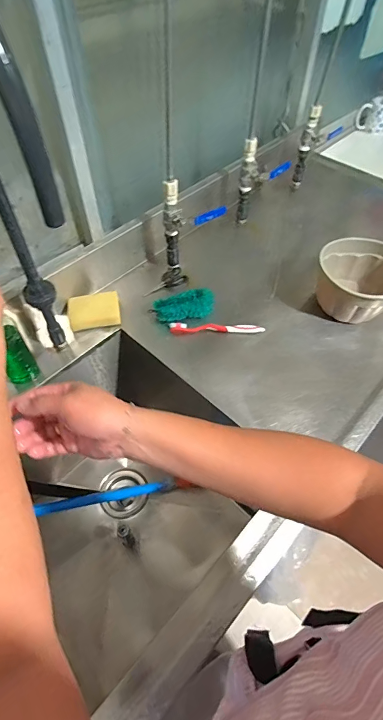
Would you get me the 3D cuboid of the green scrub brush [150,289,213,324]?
[{"bbox_3d":[-0.016,-0.111,0.789,0.130,0.031,0.053,-12,54,-9],"label":"green scrub brush"}]

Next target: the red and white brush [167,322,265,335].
[{"bbox_3d":[0.051,-0.064,0.771,0.187,0.012,0.023,-1,53,-1],"label":"red and white brush"}]

